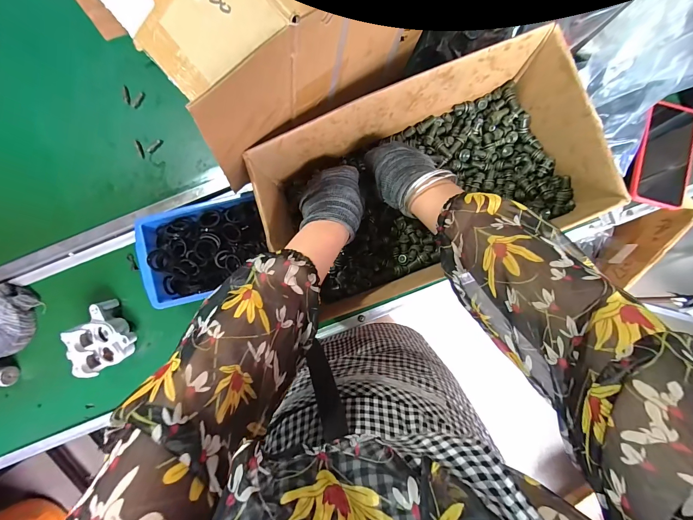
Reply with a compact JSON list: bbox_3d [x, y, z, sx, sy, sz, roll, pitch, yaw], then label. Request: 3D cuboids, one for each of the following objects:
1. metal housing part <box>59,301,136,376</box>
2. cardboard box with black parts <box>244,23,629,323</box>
[{"bbox_3d":[-0.382,0.122,0.477,0.075,0.073,0.092,-36,90,1],"label":"metal housing part"},{"bbox_3d":[0.095,-0.097,0.404,0.382,0.114,0.210,-22,90,1],"label":"cardboard box with black parts"}]

